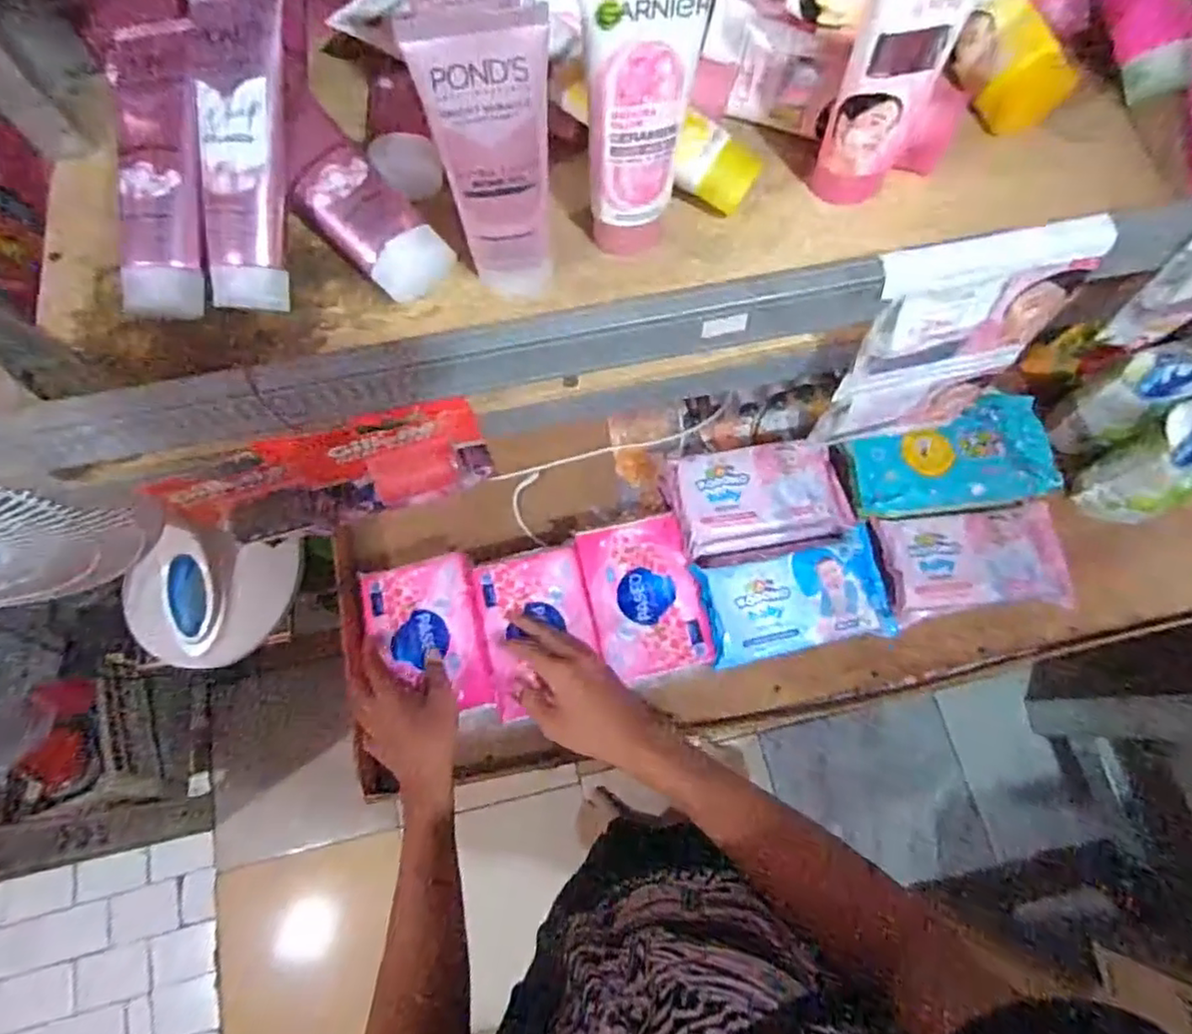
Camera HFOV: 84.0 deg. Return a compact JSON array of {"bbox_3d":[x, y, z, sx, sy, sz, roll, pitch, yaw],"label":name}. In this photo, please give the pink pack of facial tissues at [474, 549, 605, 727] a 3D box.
[{"bbox_3d":[-0.057,0.109,0.659,0.105,0.023,0.154,-14,74,-3],"label":"pink pack of facial tissues"}]

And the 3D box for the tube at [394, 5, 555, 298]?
[{"bbox_3d":[-0.044,-0.162,0.314,0.053,0.131,0.031,-11,74,-2],"label":"tube"}]

